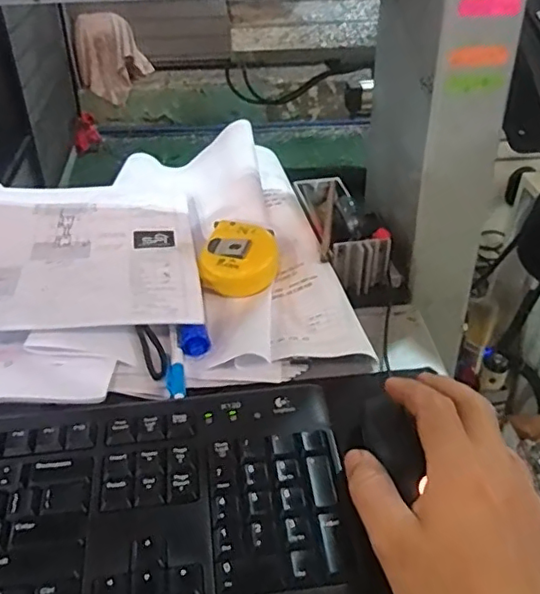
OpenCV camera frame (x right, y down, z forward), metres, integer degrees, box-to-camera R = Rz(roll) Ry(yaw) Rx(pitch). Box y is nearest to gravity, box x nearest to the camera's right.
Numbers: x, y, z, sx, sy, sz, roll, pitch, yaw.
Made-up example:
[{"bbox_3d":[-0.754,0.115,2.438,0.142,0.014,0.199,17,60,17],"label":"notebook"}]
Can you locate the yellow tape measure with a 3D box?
[{"bbox_3d":[-0.024,-0.033,0.509,0.063,0.035,0.063,5,38,7],"label":"yellow tape measure"}]

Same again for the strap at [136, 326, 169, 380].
[{"bbox_3d":[-0.086,0.041,0.437,0.015,0.006,0.045,-16,61,-19],"label":"strap"}]

